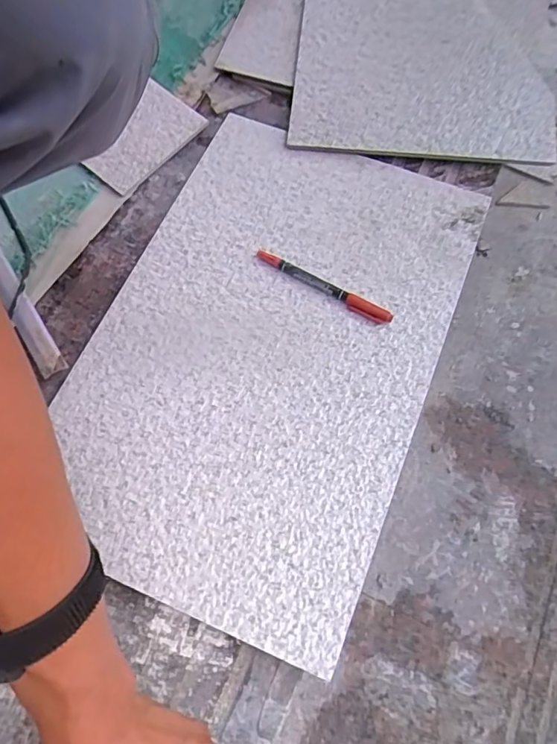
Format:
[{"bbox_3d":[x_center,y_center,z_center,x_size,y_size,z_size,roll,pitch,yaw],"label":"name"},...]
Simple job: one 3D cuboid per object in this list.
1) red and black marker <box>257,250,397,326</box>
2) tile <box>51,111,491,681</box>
[{"bbox_3d":[0.042,-0.084,0.502,0.149,0.007,0.016,29,70,11],"label":"red and black marker"},{"bbox_3d":[-0.010,-0.033,0.483,0.304,0.010,0.489,21,69,8],"label":"tile"}]

